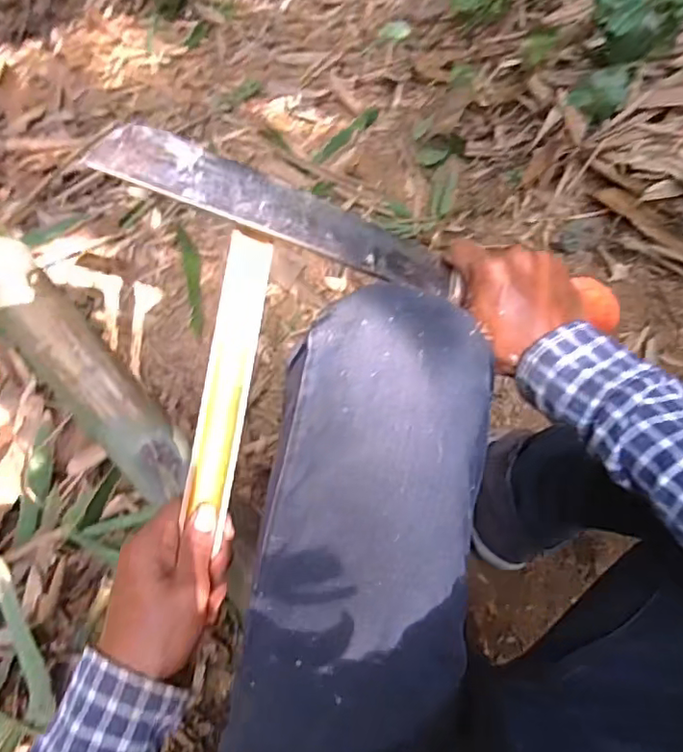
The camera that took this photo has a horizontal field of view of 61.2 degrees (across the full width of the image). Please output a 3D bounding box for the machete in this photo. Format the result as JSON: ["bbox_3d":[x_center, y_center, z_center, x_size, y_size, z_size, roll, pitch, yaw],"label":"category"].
[{"bbox_3d":[0.033,-0.091,0.399,0.380,0.021,0.051,15,84,-16],"label":"machete"}]

